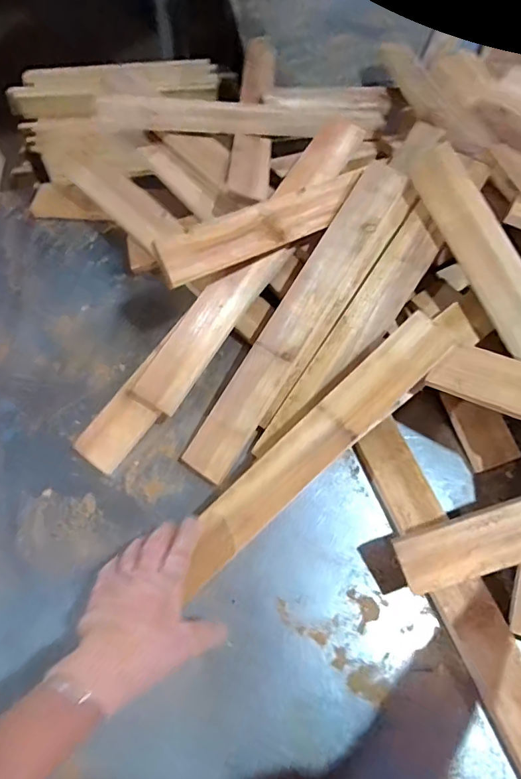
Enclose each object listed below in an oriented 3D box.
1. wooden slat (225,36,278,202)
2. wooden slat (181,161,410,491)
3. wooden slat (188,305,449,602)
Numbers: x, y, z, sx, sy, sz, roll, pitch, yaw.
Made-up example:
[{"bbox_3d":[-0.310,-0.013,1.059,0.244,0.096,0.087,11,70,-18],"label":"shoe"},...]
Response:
[{"bbox_3d":[-0.005,-0.512,0.830,0.063,0.021,0.564,10,55,-9],"label":"wooden slat"},{"bbox_3d":[0.050,-0.098,0.620,0.061,0.019,0.480,31,84,13],"label":"wooden slat"},{"bbox_3d":[0.062,0.063,0.532,0.393,0.019,0.062,-44,72,-4],"label":"wooden slat"}]

